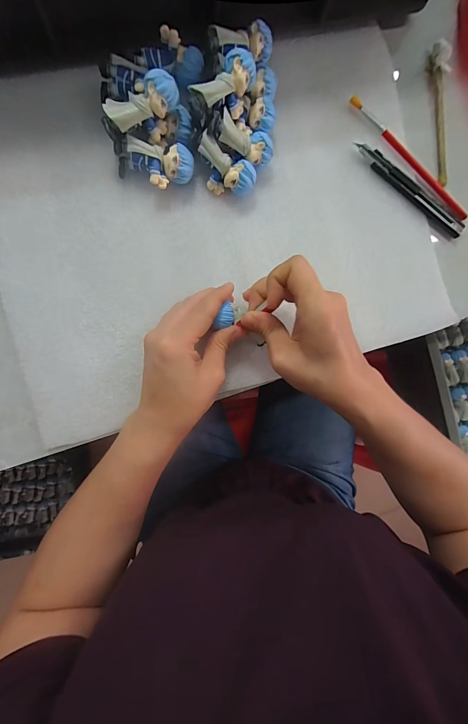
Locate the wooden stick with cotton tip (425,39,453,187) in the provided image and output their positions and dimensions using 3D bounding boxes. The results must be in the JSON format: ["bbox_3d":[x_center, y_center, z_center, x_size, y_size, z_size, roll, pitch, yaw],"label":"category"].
[{"bbox_3d":[0.213,-0.255,0.319,0.011,0.018,0.138,-4,90,-8],"label":"wooden stick with cotton tip"}]

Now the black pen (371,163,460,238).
[{"bbox_3d":[0.183,-0.161,0.315,0.114,0.005,0.010,32,85,-6],"label":"black pen"}]

